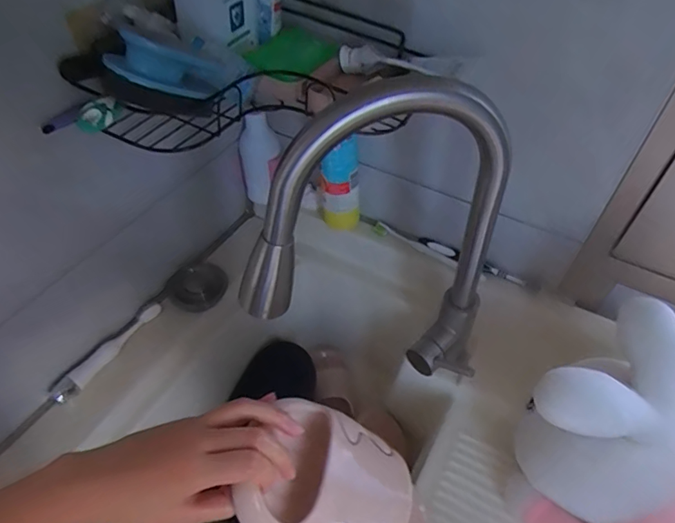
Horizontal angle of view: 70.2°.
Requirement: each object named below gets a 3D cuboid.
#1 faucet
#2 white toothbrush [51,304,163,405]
[{"bbox_3d":[0.043,0.003,0.469,0.265,0.368,0.063,-8,49,-9],"label":"faucet"},{"bbox_3d":[-0.297,0.115,0.634,0.021,0.018,0.170,24,52,19],"label":"white toothbrush"}]

